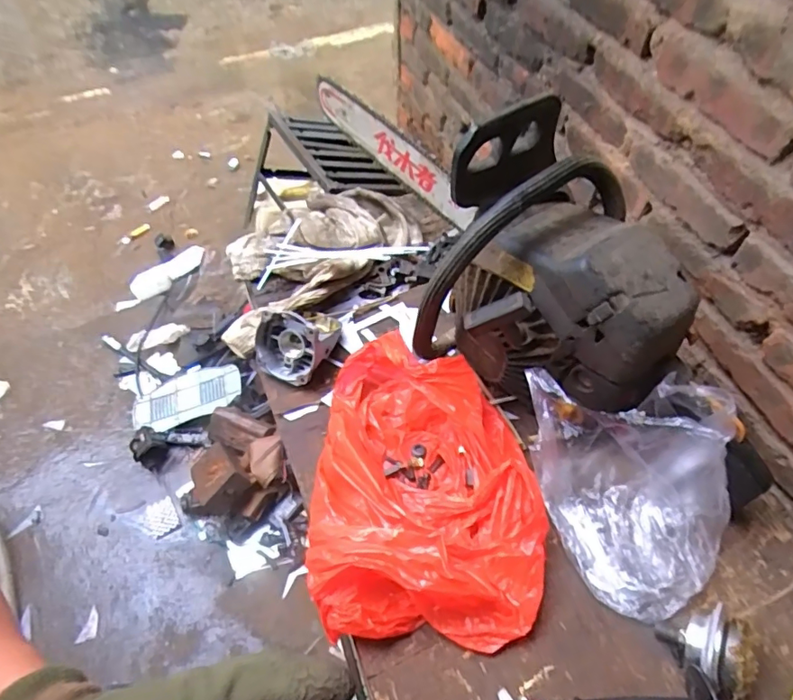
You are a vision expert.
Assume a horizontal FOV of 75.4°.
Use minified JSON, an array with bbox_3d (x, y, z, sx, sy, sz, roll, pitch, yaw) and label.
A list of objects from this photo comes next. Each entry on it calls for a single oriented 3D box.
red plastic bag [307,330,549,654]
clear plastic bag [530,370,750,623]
[{"bbox_3d":[0.034,0.129,0.542,0.234,0.067,0.312,3,55,2],"label":"red plastic bag"},{"bbox_3d":[0.240,0.122,0.502,0.171,0.138,0.229,-5,55,-3],"label":"clear plastic bag"}]

